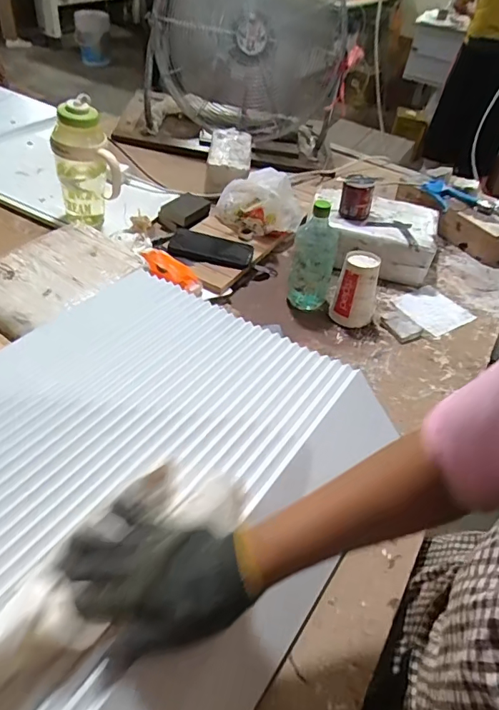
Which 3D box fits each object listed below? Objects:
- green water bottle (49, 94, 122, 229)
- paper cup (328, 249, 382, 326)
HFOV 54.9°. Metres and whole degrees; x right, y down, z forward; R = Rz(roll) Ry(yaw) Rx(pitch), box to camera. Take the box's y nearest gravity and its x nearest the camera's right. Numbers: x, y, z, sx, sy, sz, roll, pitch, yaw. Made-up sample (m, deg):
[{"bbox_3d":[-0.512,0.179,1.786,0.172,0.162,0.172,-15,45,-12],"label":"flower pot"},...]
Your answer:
[{"bbox_3d":[-0.328,-0.379,0.969,0.118,0.237,0.085,-7,48,-16],"label":"green water bottle"},{"bbox_3d":[0.200,-0.119,0.893,0.079,0.120,0.078,12,45,3],"label":"paper cup"}]

